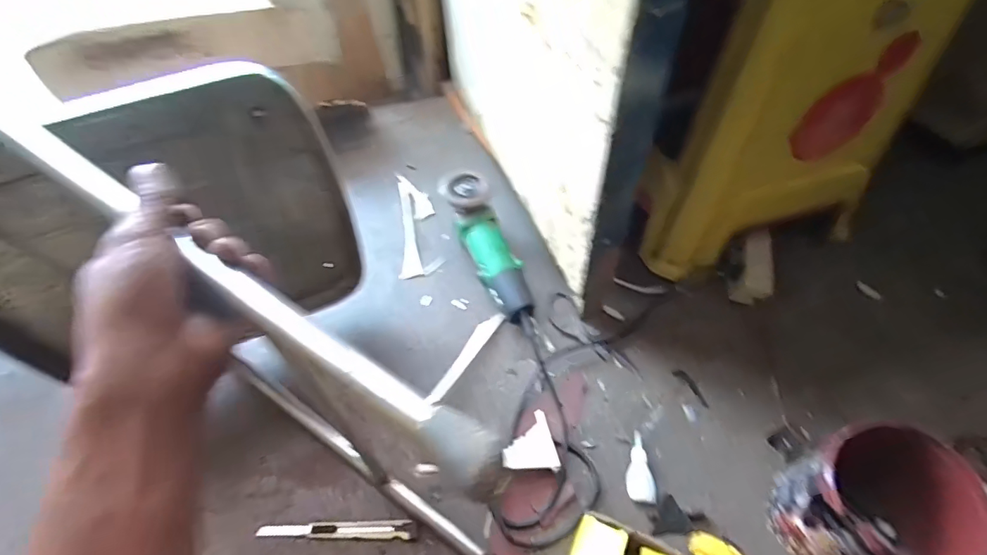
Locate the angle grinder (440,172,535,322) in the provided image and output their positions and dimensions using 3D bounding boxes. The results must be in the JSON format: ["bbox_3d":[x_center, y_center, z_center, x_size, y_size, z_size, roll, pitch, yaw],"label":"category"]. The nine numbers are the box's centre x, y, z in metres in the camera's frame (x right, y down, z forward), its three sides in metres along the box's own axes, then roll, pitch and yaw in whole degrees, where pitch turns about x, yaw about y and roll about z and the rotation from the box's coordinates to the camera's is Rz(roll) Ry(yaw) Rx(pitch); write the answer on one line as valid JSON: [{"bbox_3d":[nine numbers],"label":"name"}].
[{"bbox_3d":[-0.007,-0.046,0.779,0.072,0.088,0.261,-19,57,-14],"label":"angle grinder"}]

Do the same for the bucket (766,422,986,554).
[{"bbox_3d":[0.399,0.251,0.536,0.151,0.156,0.132,-4,55,-2],"label":"bucket"}]

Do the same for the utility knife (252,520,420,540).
[{"bbox_3d":[-0.182,0.297,0.580,0.179,0.011,0.021,-1,55,0],"label":"utility knife"}]

